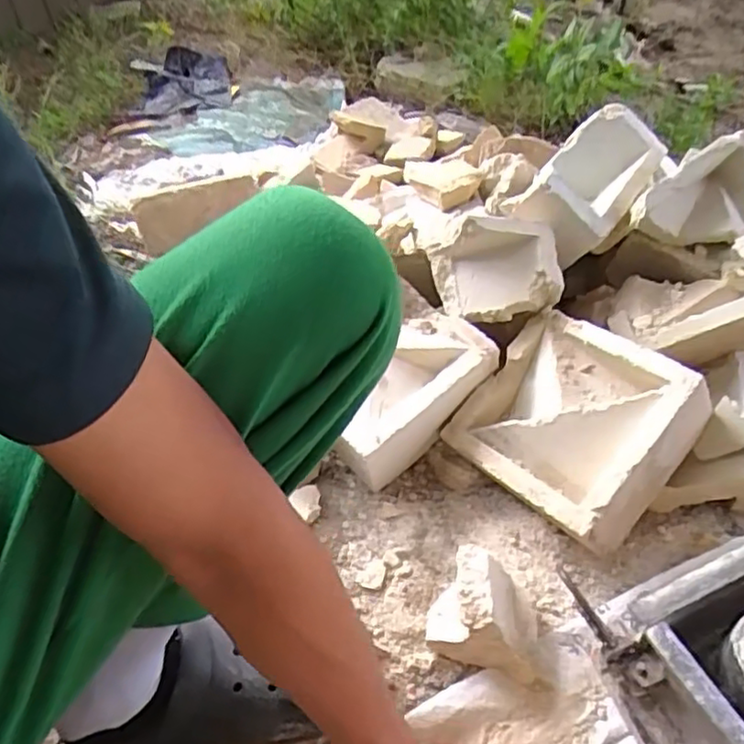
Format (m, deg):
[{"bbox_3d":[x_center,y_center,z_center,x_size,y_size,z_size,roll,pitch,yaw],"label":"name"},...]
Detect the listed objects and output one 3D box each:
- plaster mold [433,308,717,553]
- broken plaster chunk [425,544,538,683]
[{"bbox_3d":[0.218,0.053,0.724,0.205,0.069,0.201,35,84,39],"label":"plaster mold"},{"bbox_3d":[0.105,0.220,0.616,0.100,0.080,0.079,9,46,16],"label":"broken plaster chunk"}]

